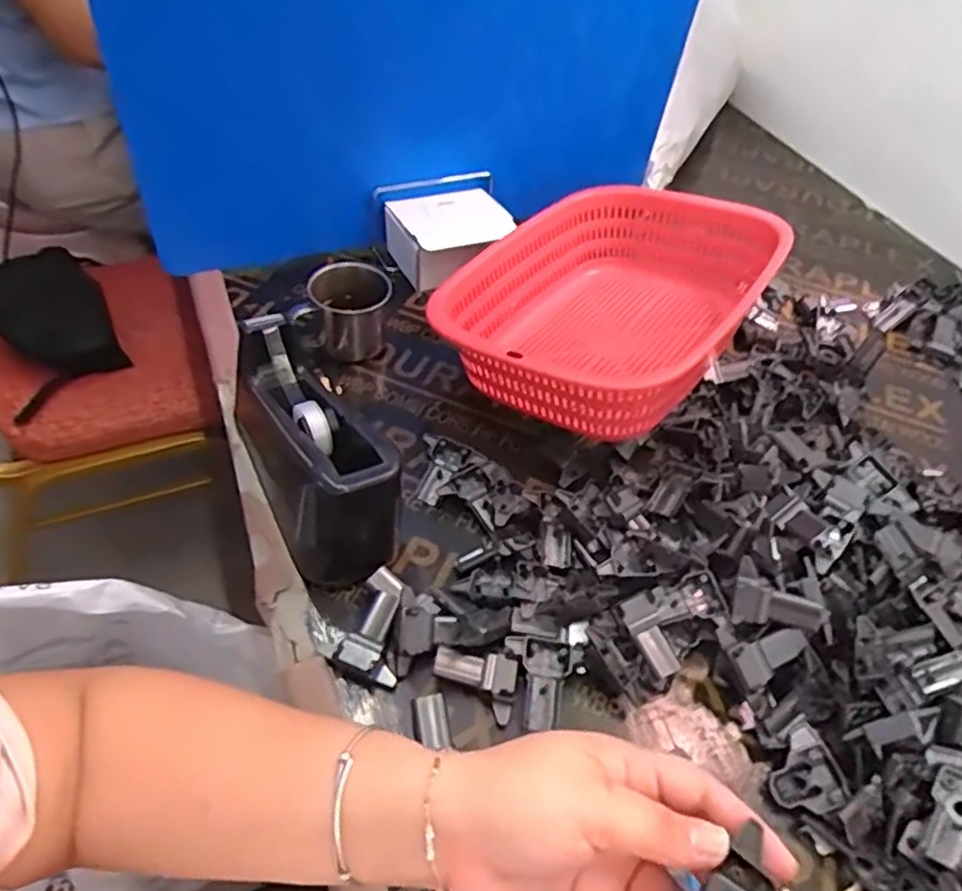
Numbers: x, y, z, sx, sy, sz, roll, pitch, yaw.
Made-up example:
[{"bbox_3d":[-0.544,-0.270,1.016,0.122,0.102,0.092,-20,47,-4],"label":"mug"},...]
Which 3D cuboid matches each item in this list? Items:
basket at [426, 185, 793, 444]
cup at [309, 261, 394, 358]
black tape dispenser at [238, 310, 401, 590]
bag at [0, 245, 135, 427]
[{"bbox_3d":[0.136,-0.154,0.686,0.244,0.117,0.363,31,53,19],"label":"basket"},{"bbox_3d":[-0.125,-0.129,0.684,0.071,0.072,0.069,3,49,-4],"label":"cup"},{"bbox_3d":[-0.130,0.000,0.547,0.084,0.112,0.196,-19,53,-21],"label":"black tape dispenser"},{"bbox_3d":[-0.666,-0.191,1.078,0.164,0.068,0.319,-23,56,-24],"label":"bag"}]

